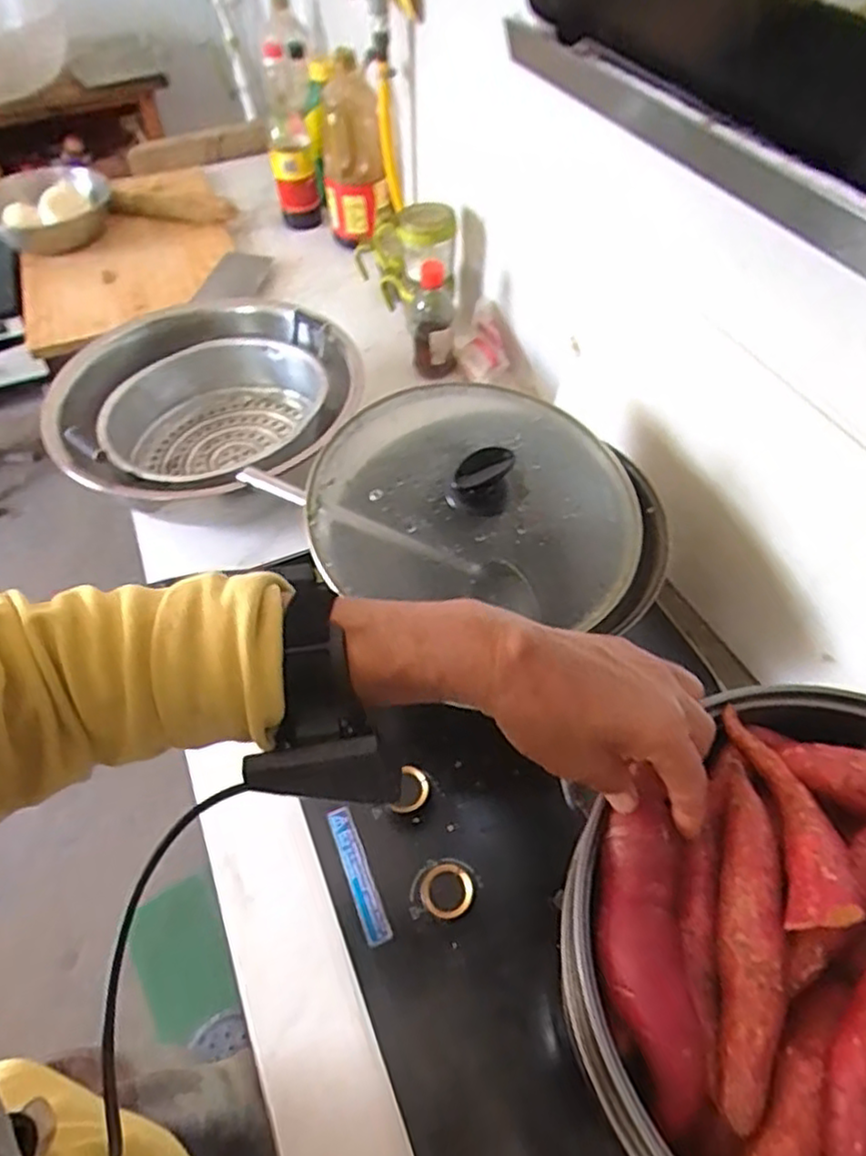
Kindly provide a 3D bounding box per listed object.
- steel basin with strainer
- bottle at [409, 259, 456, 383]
[{"bbox_3d":[-0.276,-0.224,0.916,0.348,0.140,0.388,-6,52,-2],"label":"steel basin with strainer"},{"bbox_3d":[0.000,-0.368,1.019,0.063,0.158,0.051,-1,52,1],"label":"bottle"}]

